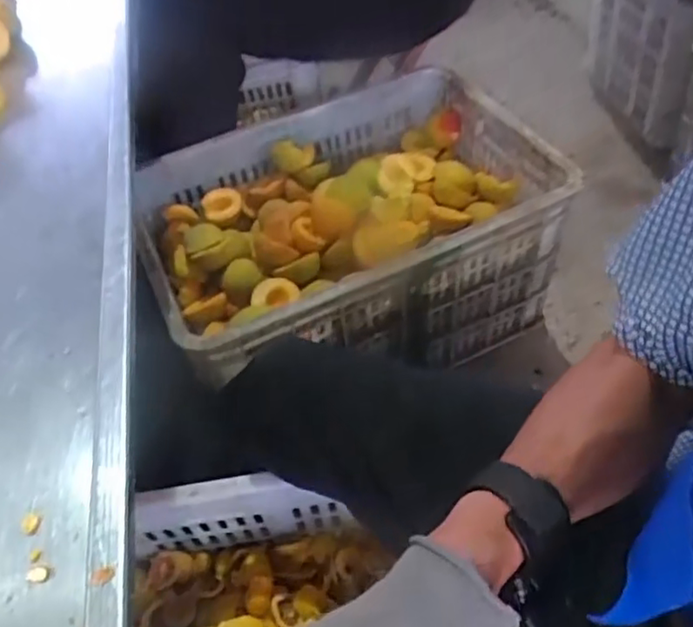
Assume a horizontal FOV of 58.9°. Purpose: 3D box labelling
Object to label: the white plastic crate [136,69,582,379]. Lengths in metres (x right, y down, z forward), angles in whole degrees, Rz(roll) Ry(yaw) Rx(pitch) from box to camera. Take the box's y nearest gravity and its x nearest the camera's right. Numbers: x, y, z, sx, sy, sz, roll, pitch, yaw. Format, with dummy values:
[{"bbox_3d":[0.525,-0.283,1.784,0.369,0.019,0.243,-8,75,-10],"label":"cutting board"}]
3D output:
[{"bbox_3d":[0.002,-0.111,0.894,0.540,0.237,0.373,-24,52,-14],"label":"white plastic crate"}]

